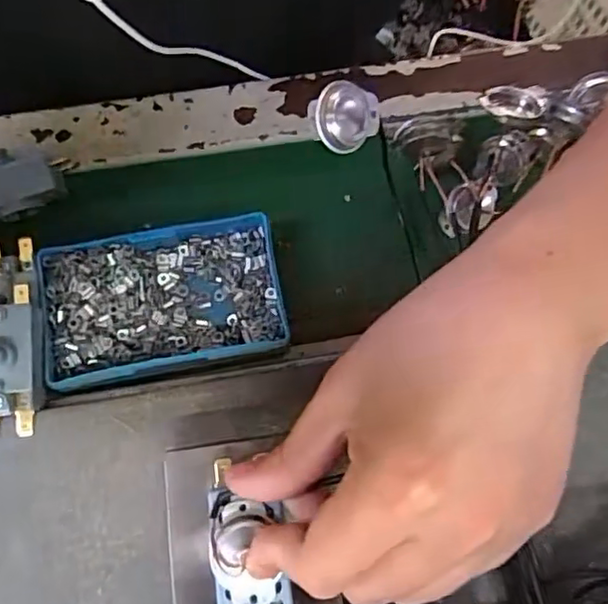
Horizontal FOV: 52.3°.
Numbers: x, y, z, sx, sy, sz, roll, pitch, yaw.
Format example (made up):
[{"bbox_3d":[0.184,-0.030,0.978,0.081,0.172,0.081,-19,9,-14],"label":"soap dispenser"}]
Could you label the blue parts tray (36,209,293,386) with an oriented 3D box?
[{"bbox_3d":[-0.070,-0.001,0.311,0.113,0.022,0.070,-12,77,-5],"label":"blue parts tray"}]

